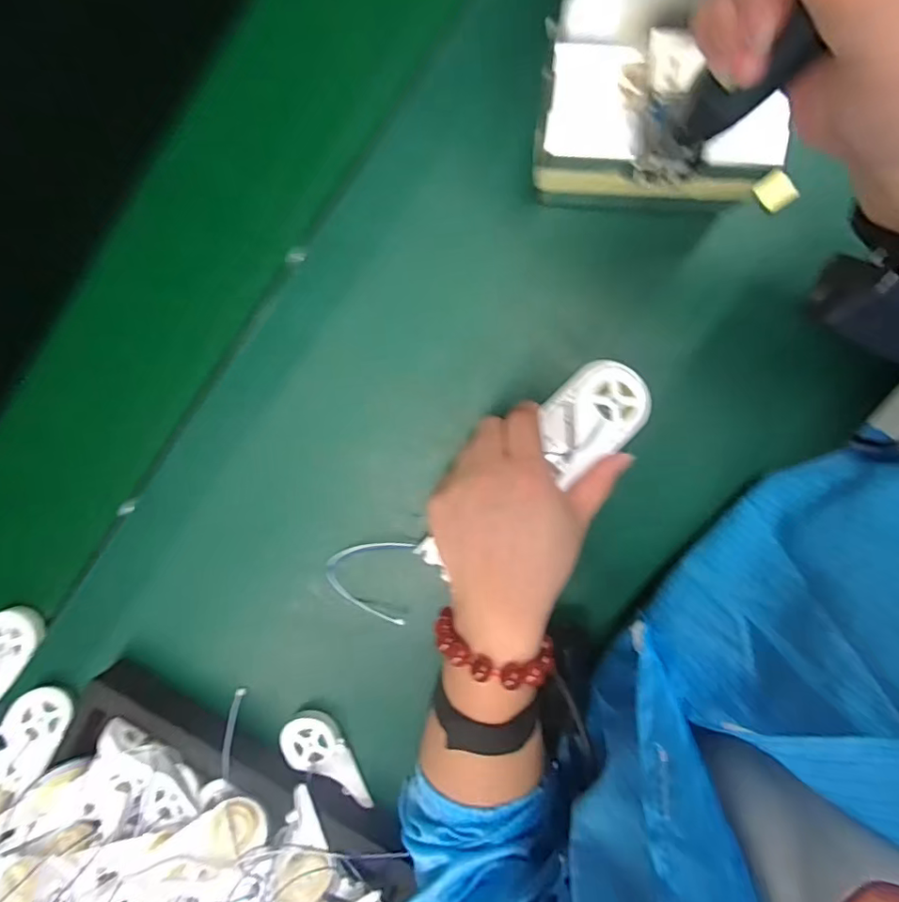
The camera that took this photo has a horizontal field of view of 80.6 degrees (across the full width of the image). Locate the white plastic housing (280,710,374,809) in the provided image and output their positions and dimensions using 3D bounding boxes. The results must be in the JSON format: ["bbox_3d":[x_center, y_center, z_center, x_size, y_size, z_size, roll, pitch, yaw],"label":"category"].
[{"bbox_3d":[-0.099,0.252,0.429,0.039,0.029,0.093,-24,93,7],"label":"white plastic housing"}]

